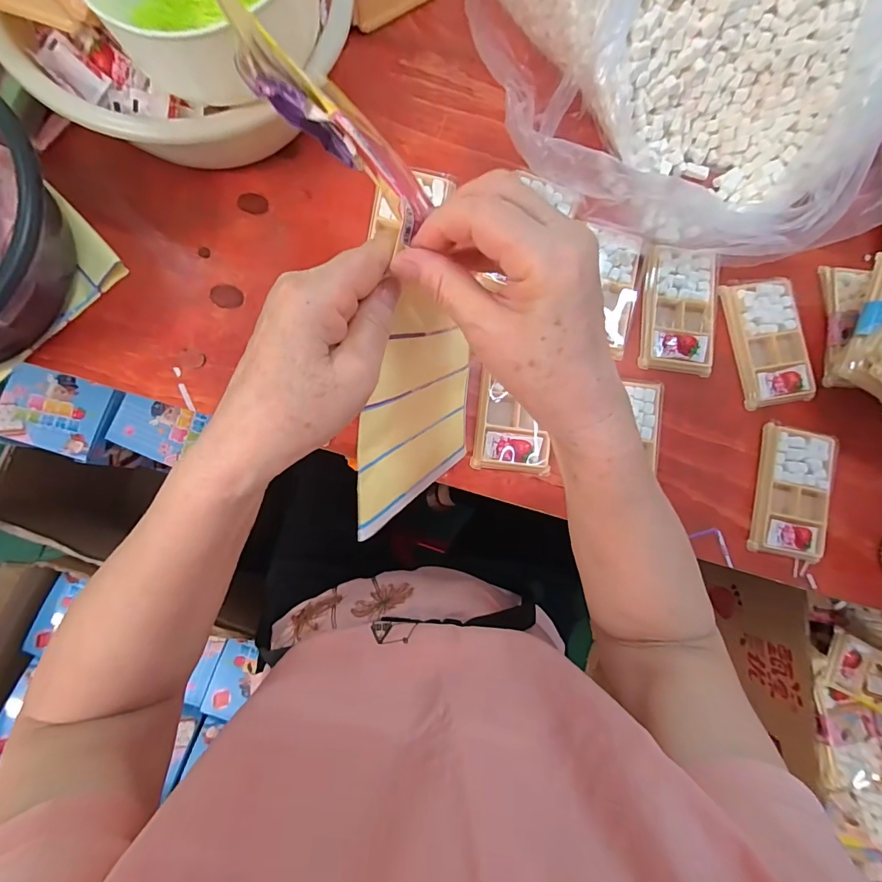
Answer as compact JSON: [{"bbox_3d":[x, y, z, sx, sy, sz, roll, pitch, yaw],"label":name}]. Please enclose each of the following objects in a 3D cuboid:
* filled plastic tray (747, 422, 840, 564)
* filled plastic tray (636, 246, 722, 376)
[{"bbox_3d":[0.375,0.056,0.454,0.077,0.015,0.134,13,84,-5],"label":"filled plastic tray"},{"bbox_3d":[0.257,-0.138,0.463,0.086,0.022,0.131,4,84,-6],"label":"filled plastic tray"}]

